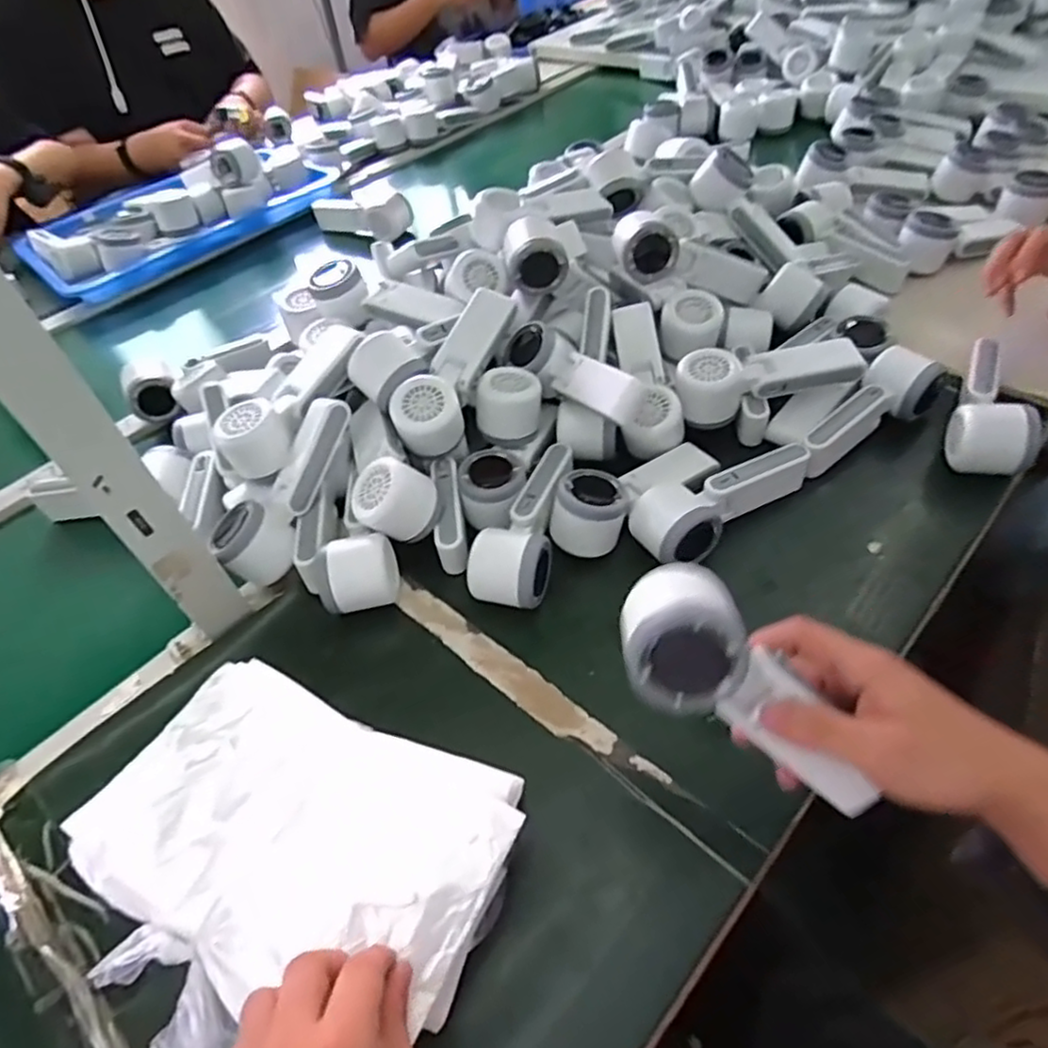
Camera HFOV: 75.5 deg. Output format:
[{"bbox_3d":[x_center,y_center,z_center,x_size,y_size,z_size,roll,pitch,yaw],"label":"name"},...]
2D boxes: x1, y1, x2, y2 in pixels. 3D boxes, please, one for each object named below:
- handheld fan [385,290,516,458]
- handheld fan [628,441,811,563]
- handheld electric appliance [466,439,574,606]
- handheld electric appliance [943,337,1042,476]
[{"bbox_3d":[-0.060,-0.137,0.613,0.053,0.065,0.170,18,71,20],"label":"handheld fan"},{"bbox_3d":[0.169,-0.023,0.570,0.167,0.053,0.059,-30,51,-17],"label":"handheld fan"},{"bbox_3d":[0.007,-0.002,0.567,0.057,0.052,0.165,11,51,18],"label":"handheld electric appliance"},{"bbox_3d":[0.420,-0.111,0.599,0.063,0.079,0.147,19,54,23],"label":"handheld electric appliance"}]

